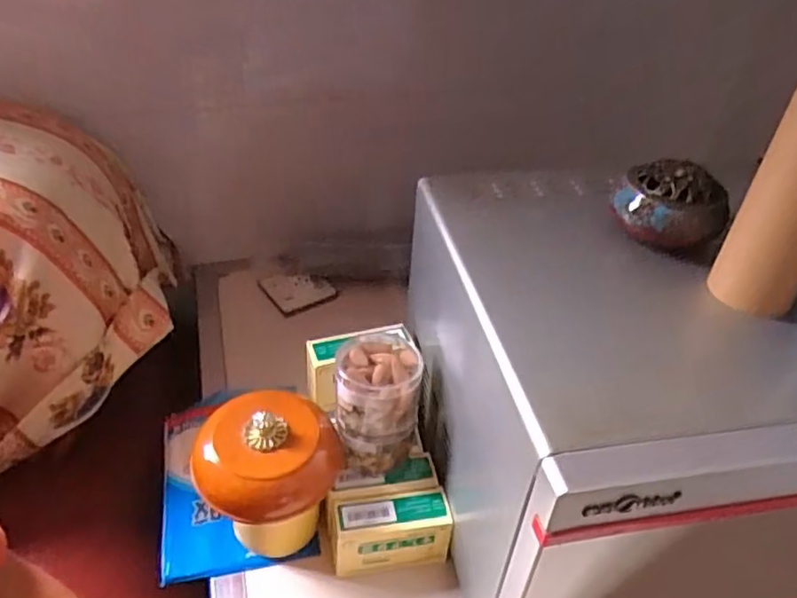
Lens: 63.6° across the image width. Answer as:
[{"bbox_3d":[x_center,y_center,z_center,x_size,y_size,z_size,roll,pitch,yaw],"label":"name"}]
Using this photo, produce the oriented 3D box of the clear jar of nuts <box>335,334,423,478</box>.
[{"bbox_3d":[-0.020,0.097,0.595,0.074,0.113,0.078,1,39,-3],"label":"clear jar of nuts"}]

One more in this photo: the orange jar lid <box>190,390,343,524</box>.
[{"bbox_3d":[-0.113,0.130,0.555,0.127,0.054,0.116,-9,40,-15],"label":"orange jar lid"}]

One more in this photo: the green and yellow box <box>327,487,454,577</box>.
[{"bbox_3d":[-0.008,0.215,0.596,0.106,0.064,0.043,-2,39,-7],"label":"green and yellow box"}]

